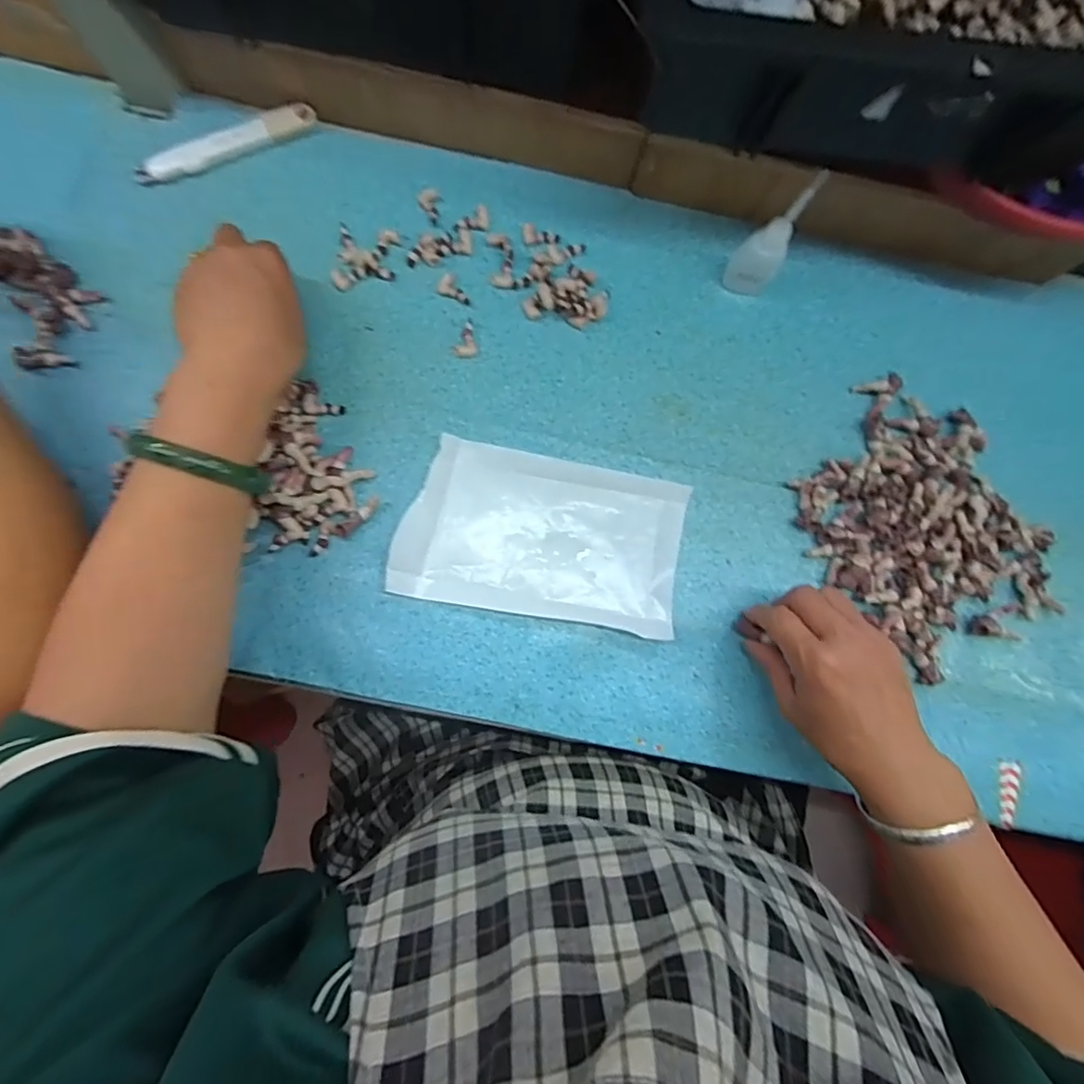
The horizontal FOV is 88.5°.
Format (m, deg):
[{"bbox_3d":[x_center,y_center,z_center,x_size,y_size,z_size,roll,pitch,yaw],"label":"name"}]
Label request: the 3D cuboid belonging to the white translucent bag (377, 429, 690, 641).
[{"bbox_3d":[0.001,-0.004,0.403,0.197,0.014,0.115,10,80,-1],"label":"white translucent bag"}]

